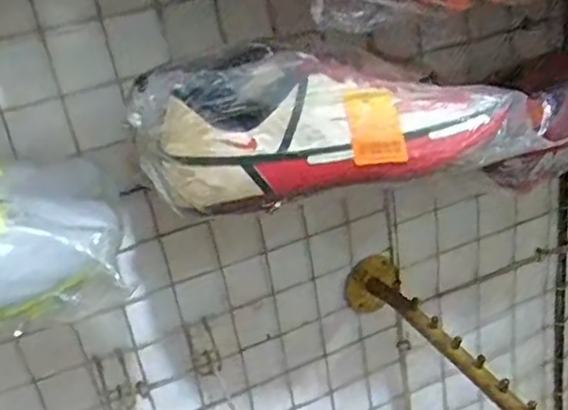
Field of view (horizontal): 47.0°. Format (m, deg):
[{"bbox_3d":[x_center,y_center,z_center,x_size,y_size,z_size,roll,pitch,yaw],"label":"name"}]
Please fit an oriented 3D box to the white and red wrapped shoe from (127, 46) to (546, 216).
[{"bbox_3d":[0.042,-0.076,0.487,0.299,0.094,0.107,-12,26,-11],"label":"white and red wrapped shoe"}]

